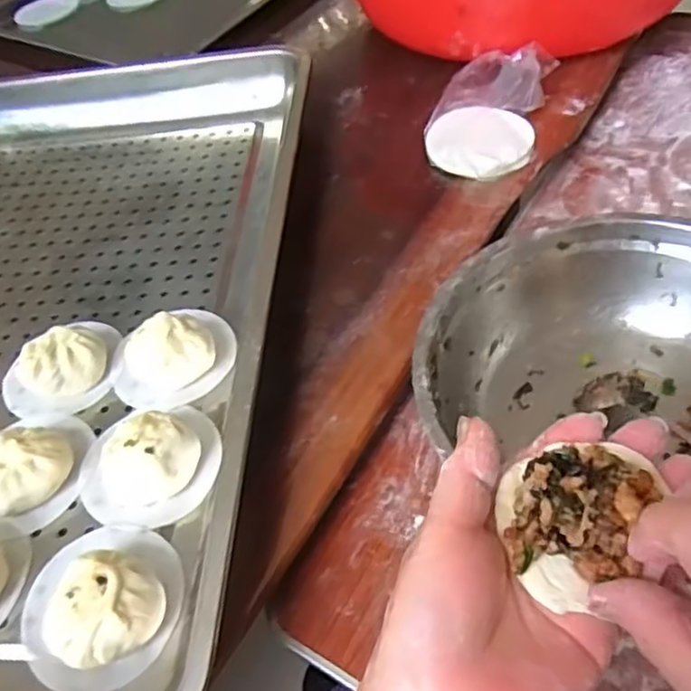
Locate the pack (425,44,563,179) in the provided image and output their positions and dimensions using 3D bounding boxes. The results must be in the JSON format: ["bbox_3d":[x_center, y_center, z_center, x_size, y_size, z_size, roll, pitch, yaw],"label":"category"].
[{"bbox_3d":[0.119,-0.201,0.550,0.089,0.067,0.144,14,55,20],"label":"pack"}]

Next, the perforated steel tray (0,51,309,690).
[{"bbox_3d":[-0.219,-0.034,0.478,0.371,0.053,0.561,0,51,6],"label":"perforated steel tray"}]

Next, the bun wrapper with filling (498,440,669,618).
[{"bbox_3d":[0.087,0.063,0.253,0.052,0.027,0.063,16,55,18],"label":"bun wrapper with filling"}]

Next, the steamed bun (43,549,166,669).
[{"bbox_3d":[-0.120,0.134,0.332,0.046,0.037,0.052,15,55,21],"label":"steamed bun"}]

